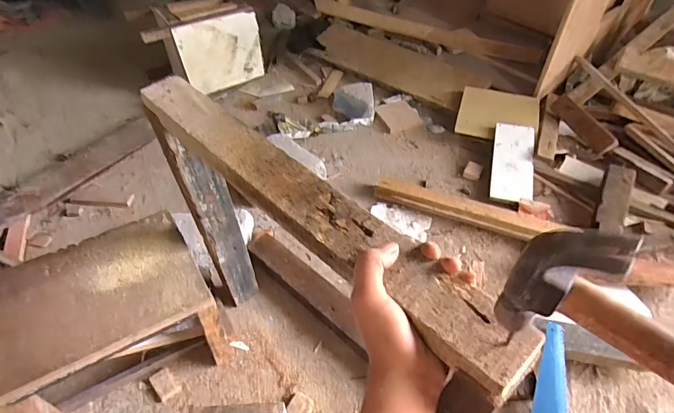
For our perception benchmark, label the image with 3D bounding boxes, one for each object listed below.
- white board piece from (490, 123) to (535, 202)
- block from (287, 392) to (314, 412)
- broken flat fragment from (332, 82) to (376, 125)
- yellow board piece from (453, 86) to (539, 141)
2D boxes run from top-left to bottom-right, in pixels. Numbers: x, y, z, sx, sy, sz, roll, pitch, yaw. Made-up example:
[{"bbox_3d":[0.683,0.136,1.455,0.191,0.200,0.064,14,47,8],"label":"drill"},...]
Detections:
[{"bbox_3d":[0.477,-0.126,1.160,0.100,0.013,0.274,7,56,17],"label":"white board piece"},{"bbox_3d":[-0.066,0.356,0.751,0.039,0.021,0.054,20,50,17],"label":"block"},{"bbox_3d":[0.054,-0.321,1.349,0.122,0.066,0.134,-4,50,-3],"label":"broken flat fragment"},{"bbox_3d":[0.487,-0.287,1.290,0.222,0.012,0.245,15,49,13],"label":"yellow board piece"}]

